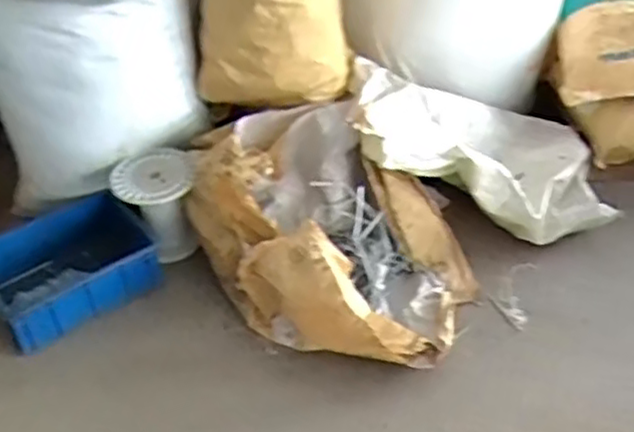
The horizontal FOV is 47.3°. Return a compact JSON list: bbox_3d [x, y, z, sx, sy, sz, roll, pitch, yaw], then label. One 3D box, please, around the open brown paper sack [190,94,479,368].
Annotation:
[{"bbox_3d":[0.028,0.027,1.757,0.683,0.331,0.526,13,46,18],"label":"open brown paper sack"}]

